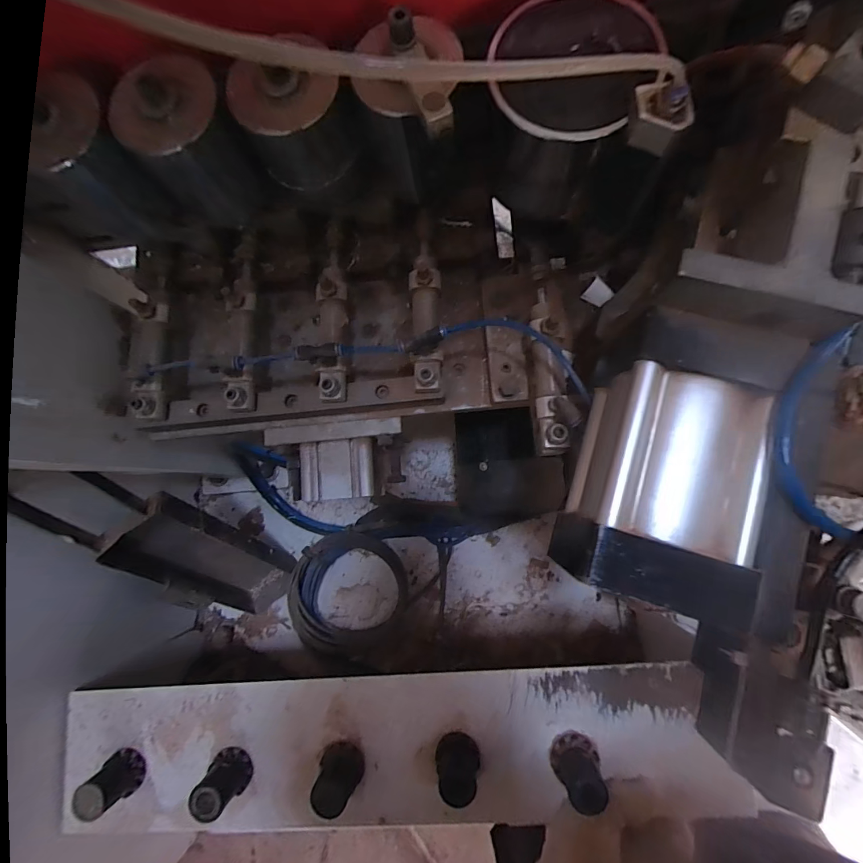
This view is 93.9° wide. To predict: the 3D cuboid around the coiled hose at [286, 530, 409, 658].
[{"bbox_3d":[-0.113,0.220,0.558,0.157,0.045,0.159,2,82,5],"label":"coiled hose"}]

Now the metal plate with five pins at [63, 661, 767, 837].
[{"bbox_3d":[-0.042,0.291,0.344,0.564,0.061,0.147,-5,82,3],"label":"metal plate with five pins"}]

